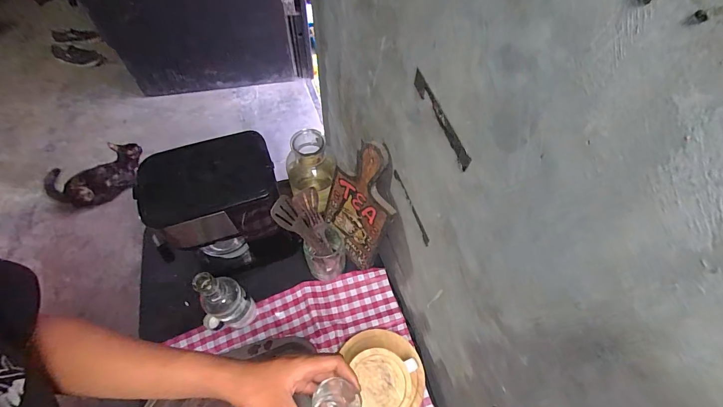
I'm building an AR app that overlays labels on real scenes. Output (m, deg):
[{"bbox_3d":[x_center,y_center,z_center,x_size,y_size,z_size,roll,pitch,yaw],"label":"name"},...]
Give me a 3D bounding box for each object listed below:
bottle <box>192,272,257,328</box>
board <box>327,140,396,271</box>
[{"bbox_3d":[-0.237,0.158,0.579,0.062,0.201,0.062,0,59,-1],"label":"bottle"},{"bbox_3d":[-0.007,0.005,0.622,0.132,0.270,0.012,42,50,22],"label":"board"}]

